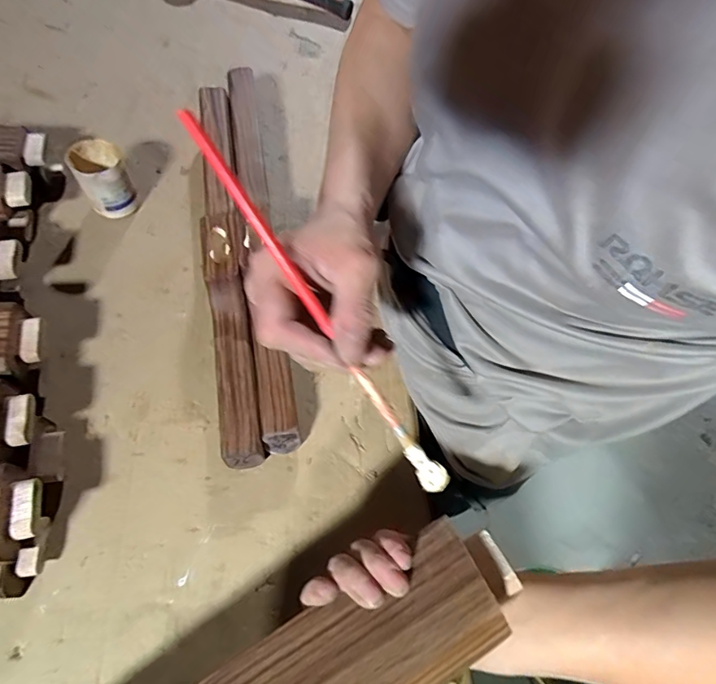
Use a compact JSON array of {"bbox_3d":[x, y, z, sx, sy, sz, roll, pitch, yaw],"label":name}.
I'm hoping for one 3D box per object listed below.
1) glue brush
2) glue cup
[{"bbox_3d":[-0.016,-0.011,0.255,0.014,0.019,0.245,-39,103,-21],"label":"glue brush"},{"bbox_3d":[-0.328,-0.213,0.596,0.056,0.088,0.058,1,62,-3],"label":"glue cup"}]

